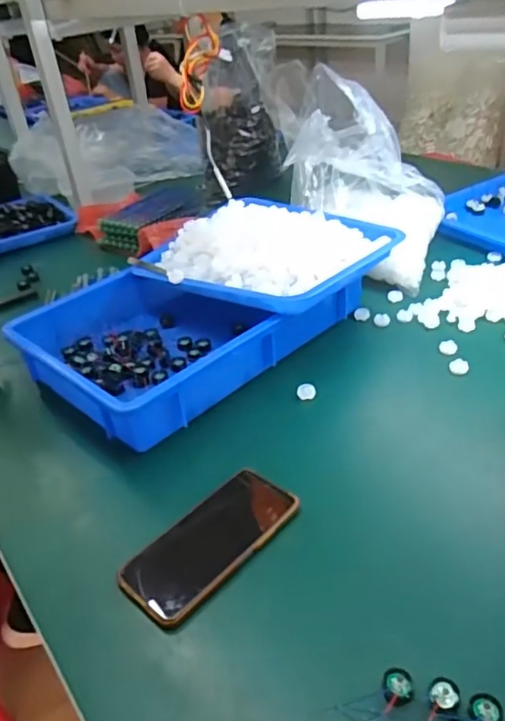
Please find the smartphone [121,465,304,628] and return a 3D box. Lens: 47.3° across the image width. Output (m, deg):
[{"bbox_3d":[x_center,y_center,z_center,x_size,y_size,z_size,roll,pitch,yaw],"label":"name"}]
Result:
[{"bbox_3d":[-0.036,0.159,0.513,0.073,0.006,0.163,29,48,32],"label":"smartphone"}]

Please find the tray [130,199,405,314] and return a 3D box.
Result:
[{"bbox_3d":[0.005,-0.163,0.806,0.318,0.060,0.229,21,43,35],"label":"tray"}]

